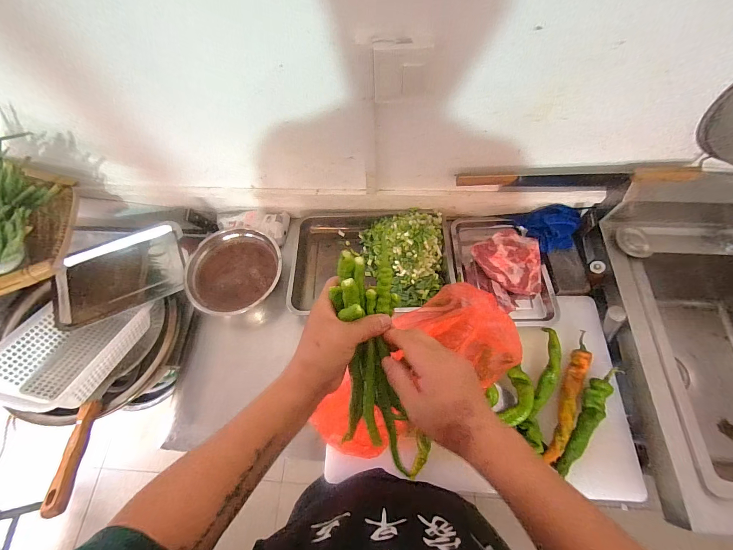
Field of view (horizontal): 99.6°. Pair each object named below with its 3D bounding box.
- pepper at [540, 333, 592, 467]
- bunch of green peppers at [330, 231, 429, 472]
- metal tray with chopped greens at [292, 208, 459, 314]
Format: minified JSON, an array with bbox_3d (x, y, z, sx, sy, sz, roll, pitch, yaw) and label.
[{"bbox_3d":[0.407,0.244,0.615,0.041,0.031,0.258,25,70,12],"label":"pepper"},{"bbox_3d":[0.015,0.108,0.370,0.086,0.050,0.275,-9,95,-2],"label":"bunch of green peppers"},{"bbox_3d":[0.015,-0.045,0.786,0.389,0.087,0.294,2,67,3],"label":"metal tray with chopped greens"}]

